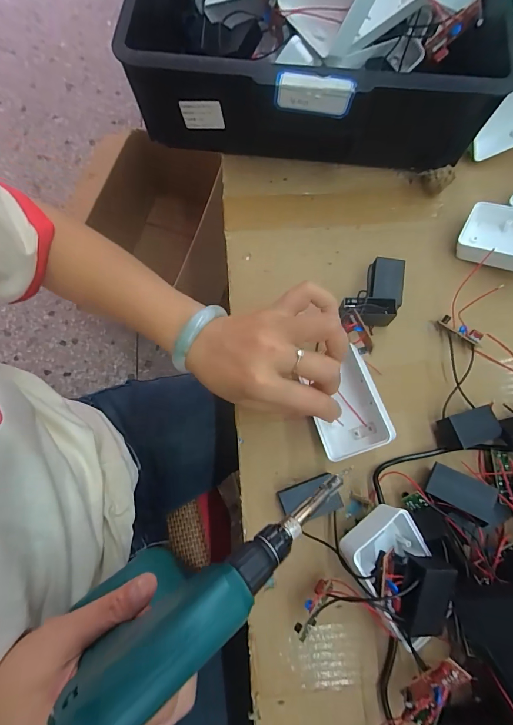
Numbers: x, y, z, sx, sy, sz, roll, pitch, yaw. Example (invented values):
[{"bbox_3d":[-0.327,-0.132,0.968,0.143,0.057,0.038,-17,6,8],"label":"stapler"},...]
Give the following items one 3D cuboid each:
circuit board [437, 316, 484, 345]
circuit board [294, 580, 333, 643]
[{"bbox_3d":[0.198,-0.032,0.338,0.041,0.011,0.013,33,78,8],"label":"circuit board"},{"bbox_3d":[0.044,0.186,0.265,0.012,0.011,0.044,38,57,9],"label":"circuit board"}]

